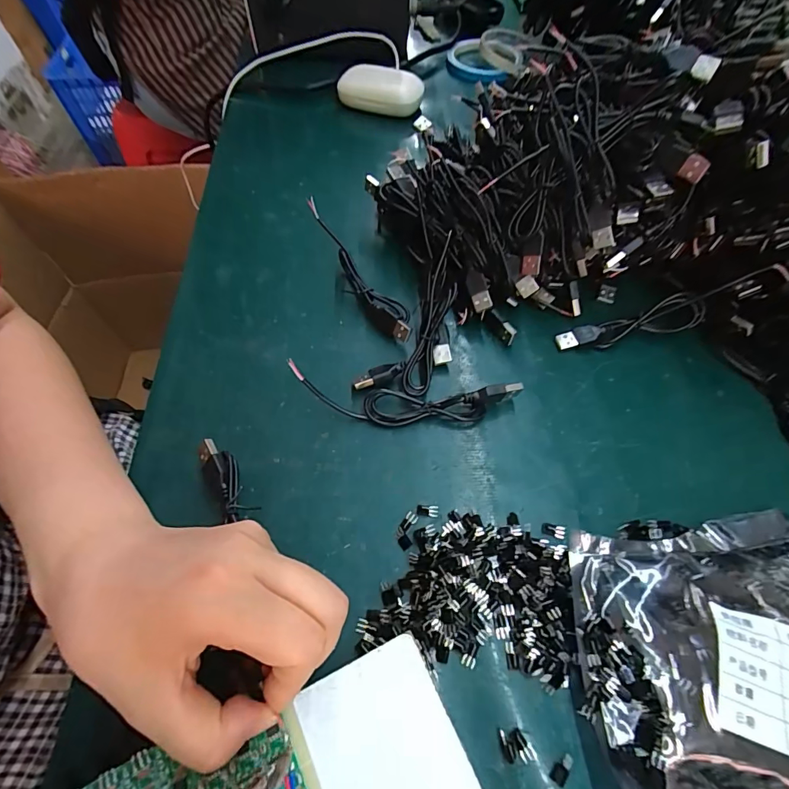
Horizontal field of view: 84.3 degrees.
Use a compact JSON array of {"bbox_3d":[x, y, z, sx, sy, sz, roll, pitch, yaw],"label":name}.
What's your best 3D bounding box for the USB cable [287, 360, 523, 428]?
[{"bbox_3d":[0.005,-0.001,0.285,0.150,0.018,0.038,5,59,3],"label":"USB cable"}]

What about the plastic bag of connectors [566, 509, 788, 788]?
[{"bbox_3d":[0.154,0.125,0.195,0.130,0.038,0.132,-5,59,-3],"label":"plastic bag of connectors"}]

